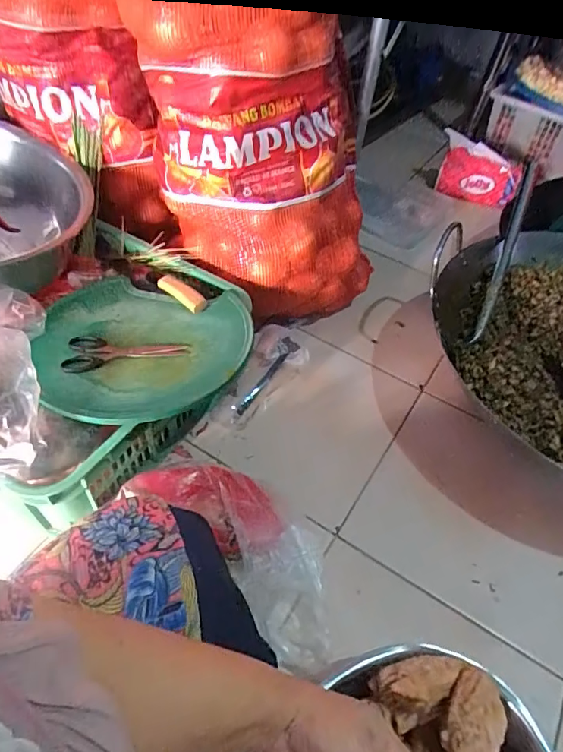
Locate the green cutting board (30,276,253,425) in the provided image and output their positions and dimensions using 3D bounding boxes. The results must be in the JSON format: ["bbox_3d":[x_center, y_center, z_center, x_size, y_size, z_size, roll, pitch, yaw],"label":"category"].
[{"bbox_3d":[-0.179,-0.046,0.635,0.267,0.019,0.259,-7,45,-6],"label":"green cutting board"}]

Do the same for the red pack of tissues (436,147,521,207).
[{"bbox_3d":[0.448,-0.447,1.111,0.176,0.098,0.021,13,24,-4],"label":"red pack of tissues"}]

